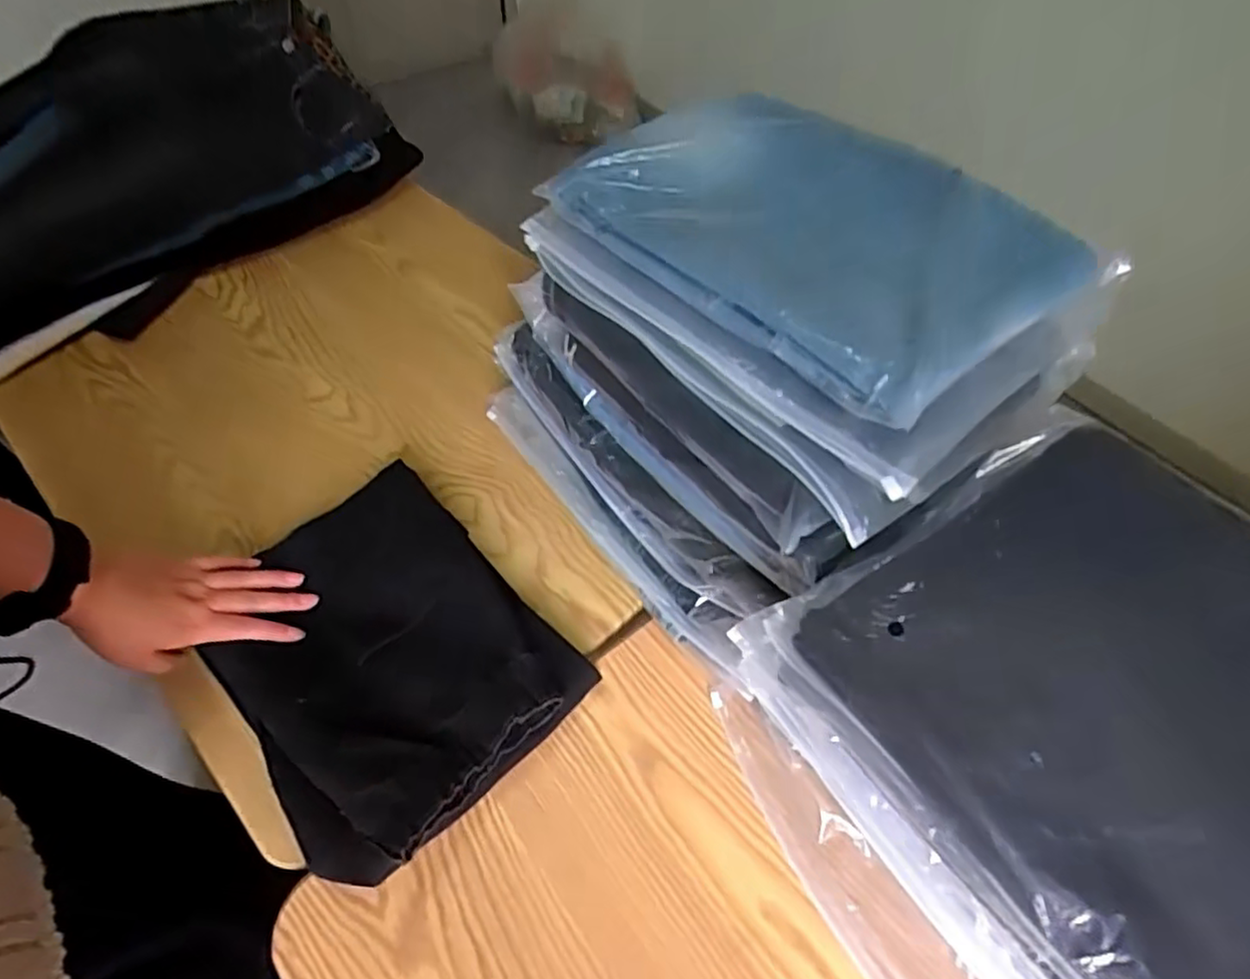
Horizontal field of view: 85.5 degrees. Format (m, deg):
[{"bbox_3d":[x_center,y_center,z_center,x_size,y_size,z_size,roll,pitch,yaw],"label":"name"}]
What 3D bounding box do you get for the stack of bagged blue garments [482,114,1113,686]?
[{"bbox_3d":[0.076,-0.097,0.533,0.241,0.352,0.380,-29,60,-21],"label":"stack of bagged blue garments"}]

